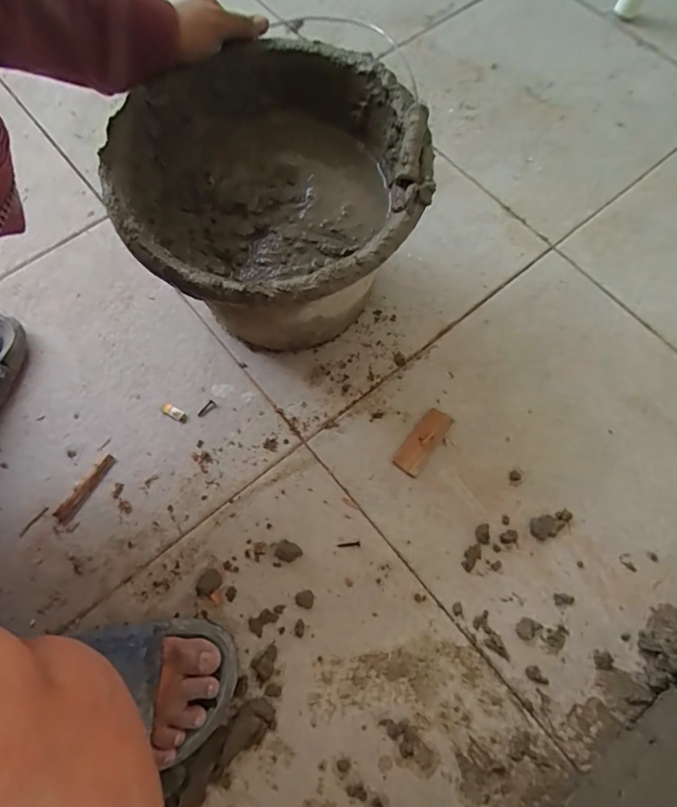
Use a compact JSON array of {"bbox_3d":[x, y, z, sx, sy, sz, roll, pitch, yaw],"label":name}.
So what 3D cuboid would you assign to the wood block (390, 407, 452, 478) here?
[{"bbox_3d":[0.091,0.041,0.520,0.031,0.004,0.078,33,74,12],"label":"wood block"}]

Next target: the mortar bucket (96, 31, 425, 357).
[{"bbox_3d":[-0.055,-0.184,0.478,0.259,0.172,0.269,0,70,1],"label":"mortar bucket"}]

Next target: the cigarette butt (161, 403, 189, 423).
[{"bbox_3d":[-0.181,0.010,0.532,0.033,0.004,0.012,28,73,11],"label":"cigarette butt"}]

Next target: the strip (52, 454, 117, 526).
[{"bbox_3d":[-0.265,0.089,0.505,0.018,0.005,0.080,30,74,11],"label":"strip"}]

